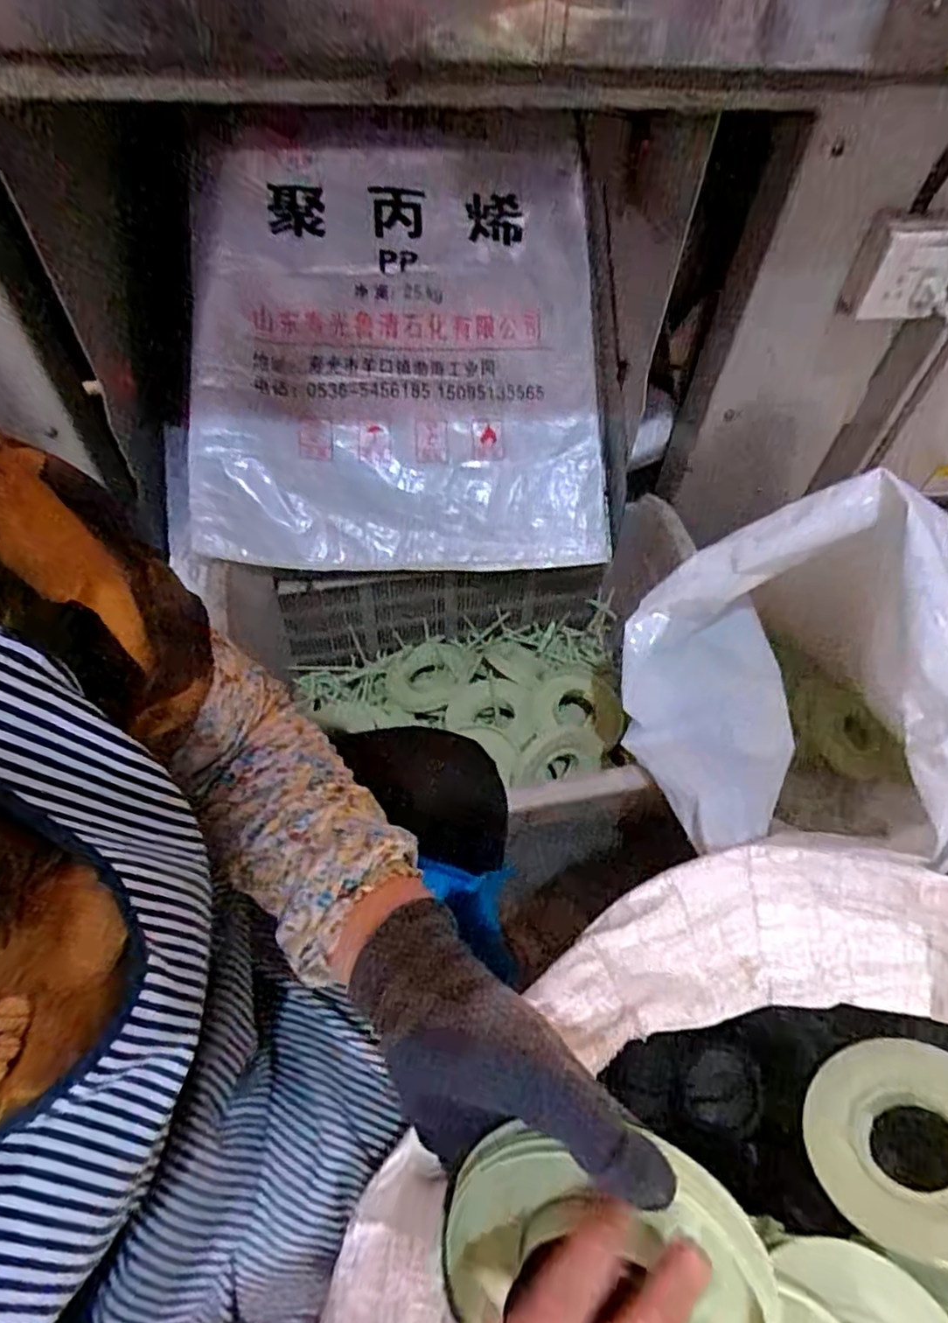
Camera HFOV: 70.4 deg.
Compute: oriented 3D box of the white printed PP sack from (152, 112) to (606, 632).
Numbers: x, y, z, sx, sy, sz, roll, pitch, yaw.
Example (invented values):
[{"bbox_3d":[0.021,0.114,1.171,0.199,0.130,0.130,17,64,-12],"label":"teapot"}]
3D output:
[{"bbox_3d":[-0.100,-0.413,0.912,0.571,0.094,0.596,-1,90,-4],"label":"white printed PP sack"}]

